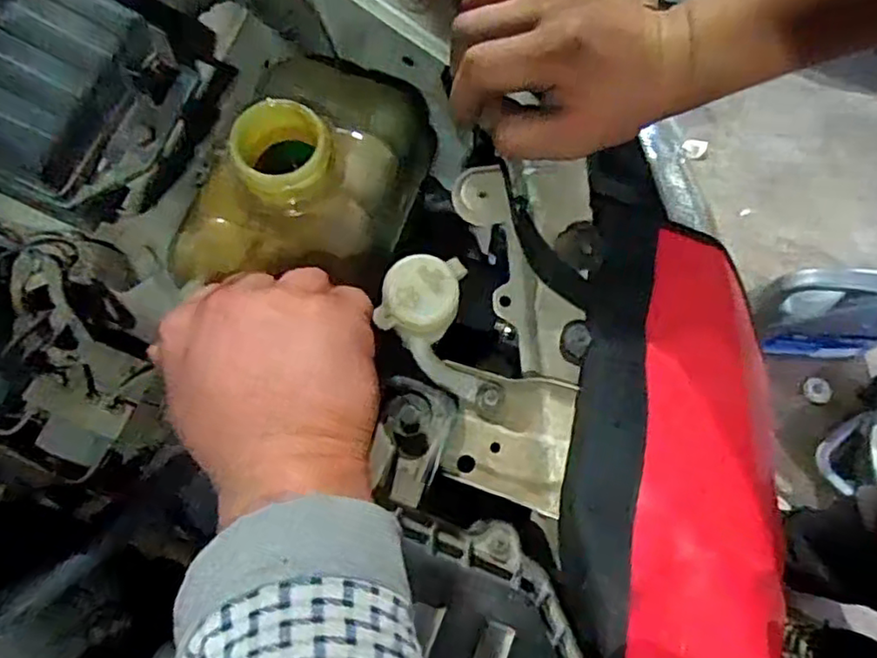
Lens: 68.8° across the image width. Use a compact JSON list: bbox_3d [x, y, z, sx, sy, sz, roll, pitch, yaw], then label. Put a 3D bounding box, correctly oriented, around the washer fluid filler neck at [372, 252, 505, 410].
[{"bbox_3d":[0.006,0.004,0.359,0.052,0.096,0.033,-35,34,-10],"label":"washer fluid filler neck"}]

